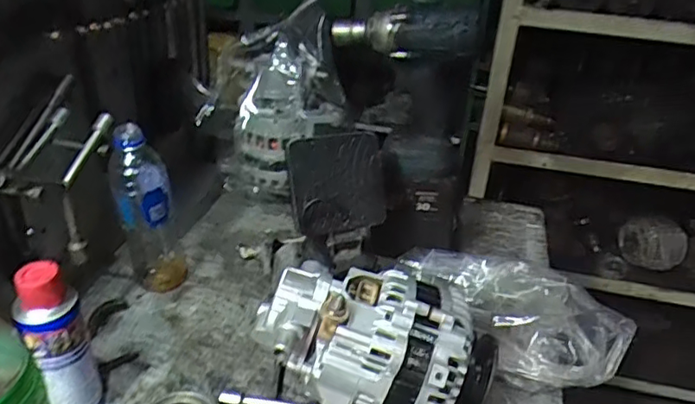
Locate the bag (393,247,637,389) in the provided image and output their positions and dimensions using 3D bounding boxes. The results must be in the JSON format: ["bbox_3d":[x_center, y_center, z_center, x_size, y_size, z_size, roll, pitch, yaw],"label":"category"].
[{"bbox_3d":[0.172,0.122,0.661,0.273,0.085,0.109,25,38,30],"label":"bag"}]

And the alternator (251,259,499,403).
[{"bbox_3d":[0.024,0.152,0.536,0.213,0.153,0.125,12,32,13],"label":"alternator"}]

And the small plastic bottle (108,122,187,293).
[{"bbox_3d":[-0.235,0.009,0.666,0.064,0.217,0.052,-9,35,-19],"label":"small plastic bottle"}]

